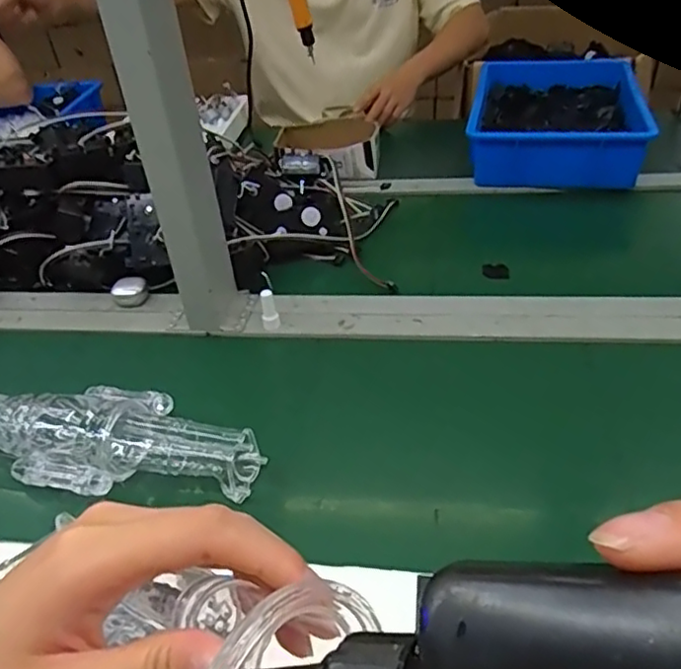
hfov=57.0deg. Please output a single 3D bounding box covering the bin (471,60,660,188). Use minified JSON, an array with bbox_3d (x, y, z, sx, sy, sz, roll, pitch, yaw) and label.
[{"bbox_3d":[0.373,-0.384,1.100,0.265,0.078,0.414,5,39,14],"label":"bin"}]

